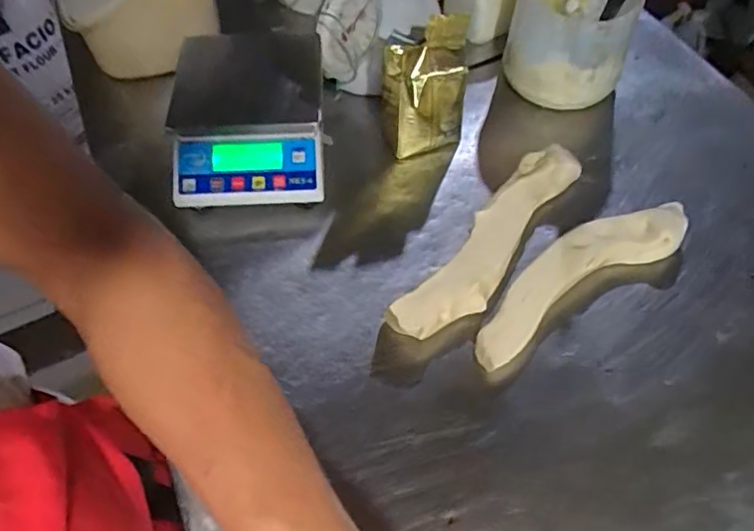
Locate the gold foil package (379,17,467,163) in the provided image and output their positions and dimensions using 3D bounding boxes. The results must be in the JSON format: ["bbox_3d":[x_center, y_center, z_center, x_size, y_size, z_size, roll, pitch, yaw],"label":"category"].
[{"bbox_3d":[0.059,-0.205,0.716,0.099,0.159,0.046,-13,57,-7],"label":"gold foil package"}]

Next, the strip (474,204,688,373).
[{"bbox_3d":[0.218,0.006,0.653,0.295,0.030,0.076,-29,60,-16],"label":"strip"}]

